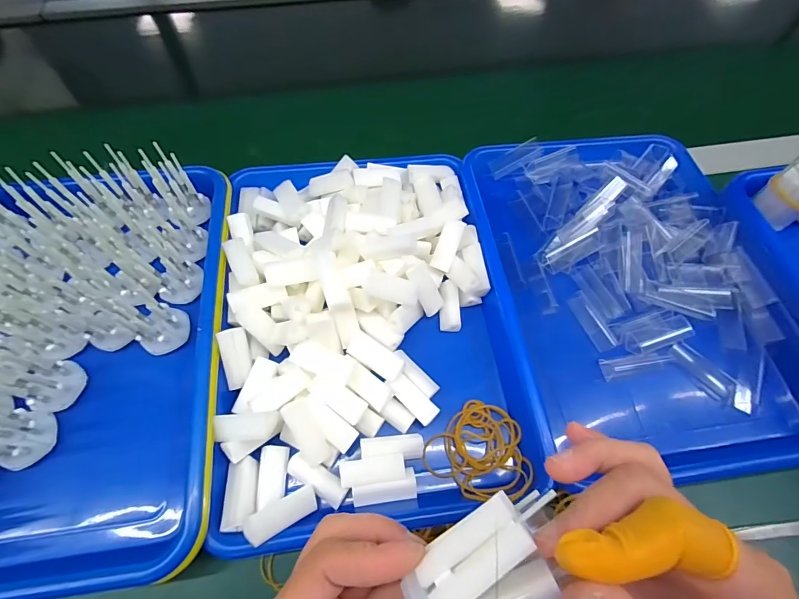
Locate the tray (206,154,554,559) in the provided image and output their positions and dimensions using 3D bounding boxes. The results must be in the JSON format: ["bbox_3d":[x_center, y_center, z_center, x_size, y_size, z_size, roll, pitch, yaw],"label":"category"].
[{"bbox_3d":[-0.029,0.010,0.340,0.232,0.063,0.323,-8,62,-5],"label":"tray"}]

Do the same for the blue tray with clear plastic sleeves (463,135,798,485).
[{"bbox_3d":[0.208,-0.015,0.365,0.245,0.043,0.318,-5,62,-4],"label":"blue tray with clear plastic sleeves"}]

